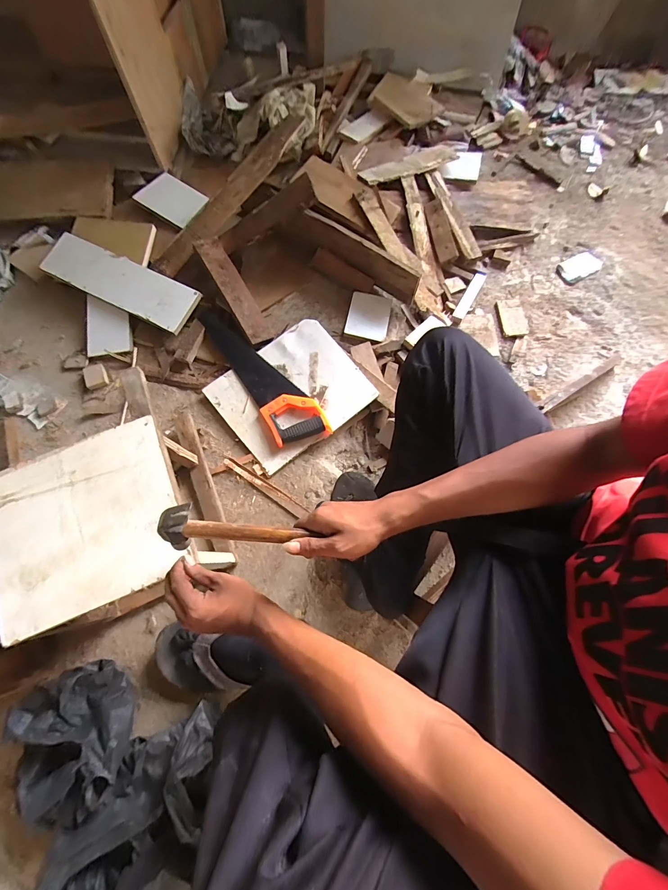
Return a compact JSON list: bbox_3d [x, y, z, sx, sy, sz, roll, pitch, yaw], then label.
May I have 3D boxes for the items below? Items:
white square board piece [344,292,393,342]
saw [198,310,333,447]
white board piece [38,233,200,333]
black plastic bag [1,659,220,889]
[{"bbox_3d":[0.088,-0.323,0.867,0.103,0.013,0.116,16,82,-8],"label":"white square board piece"},{"bbox_3d":[-0.167,-0.172,0.809,0.121,0.041,0.425,-31,73,-11],"label":"saw"},{"bbox_3d":[-0.524,-0.403,0.853,0.398,0.015,0.120,26,77,6],"label":"white board piece"},{"bbox_3d":[-0.335,0.524,0.513,0.273,0.109,0.302,6,70,2],"label":"black plastic bag"}]

